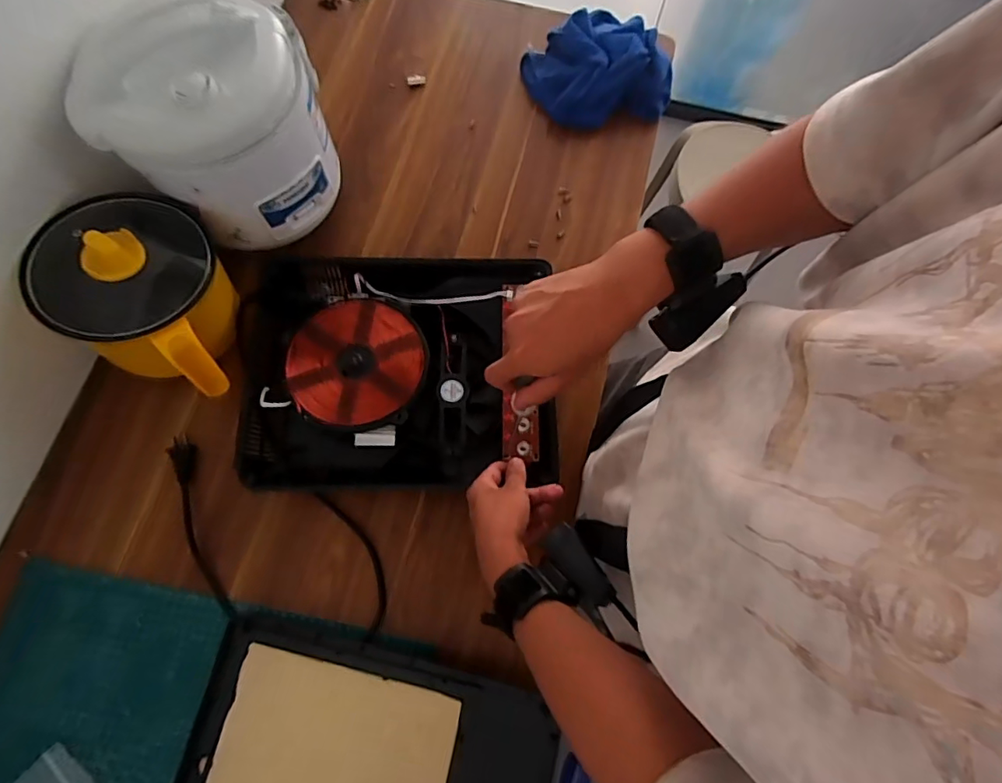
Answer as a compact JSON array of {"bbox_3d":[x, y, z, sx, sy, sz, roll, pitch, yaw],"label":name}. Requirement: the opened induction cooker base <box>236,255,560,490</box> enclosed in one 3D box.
[{"bbox_3d":[-0.126,-0.025,0.610,0.361,0.057,0.272,0,74,-1],"label":"opened induction cooker base"}]

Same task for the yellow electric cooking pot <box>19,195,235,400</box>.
[{"bbox_3d":[-0.382,-0.110,0.576,0.175,0.161,0.176,0,74,-1],"label":"yellow electric cooking pot"}]

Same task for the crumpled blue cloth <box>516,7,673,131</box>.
[{"bbox_3d":[0.135,-0.464,0.751,0.185,0.070,0.170,-16,75,-6],"label":"crumpled blue cloth"}]

